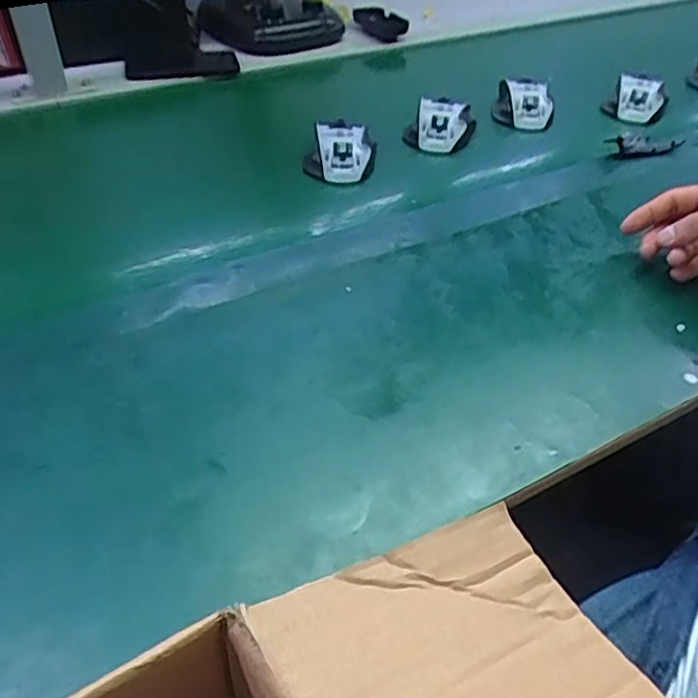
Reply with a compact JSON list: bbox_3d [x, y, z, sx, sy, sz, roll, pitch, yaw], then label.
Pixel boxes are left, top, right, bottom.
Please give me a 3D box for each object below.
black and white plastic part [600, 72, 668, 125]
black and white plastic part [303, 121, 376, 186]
[{"bbox_3d":[0.349,-0.303,0.796,0.067,0.046,0.053,19,41,16],"label":"black and white plastic part"},{"bbox_3d":[-0.009,-0.203,0.678,0.070,0.047,0.051,6,39,0],"label":"black and white plastic part"}]

